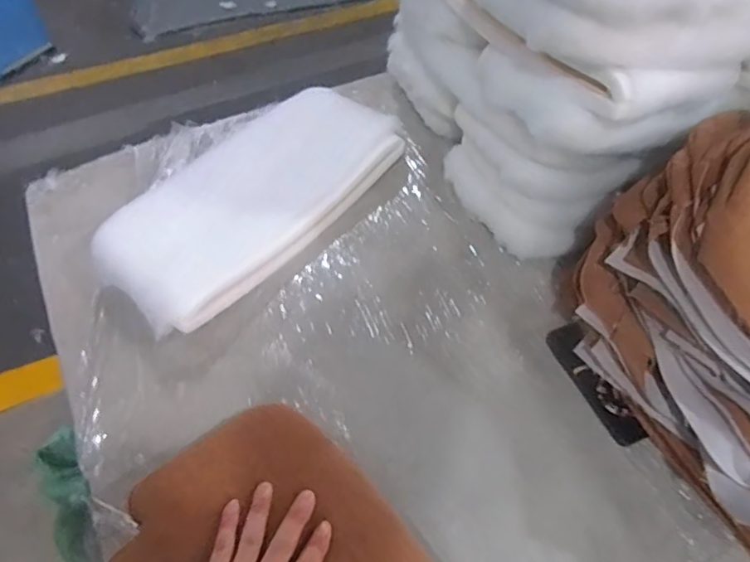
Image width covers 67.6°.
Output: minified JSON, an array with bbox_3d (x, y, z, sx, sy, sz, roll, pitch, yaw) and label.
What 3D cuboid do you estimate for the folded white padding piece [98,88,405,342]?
[{"bbox_3d":[-0.179,-0.123,0.832,0.203,0.077,0.460,33,61,19],"label":"folded white padding piece"}]

